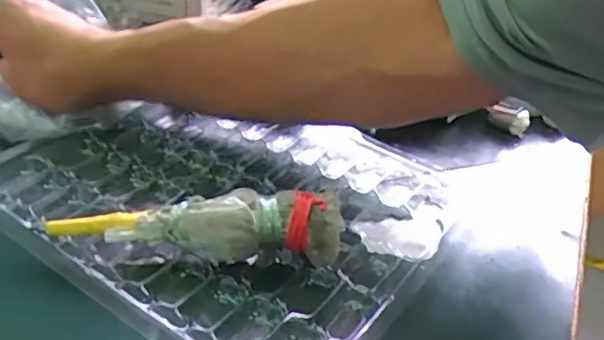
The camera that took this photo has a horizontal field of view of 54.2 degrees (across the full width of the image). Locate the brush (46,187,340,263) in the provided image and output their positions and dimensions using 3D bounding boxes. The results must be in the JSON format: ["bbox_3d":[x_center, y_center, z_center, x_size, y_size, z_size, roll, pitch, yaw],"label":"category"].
[{"bbox_3d":[-0.054,0.029,0.299,0.144,0.039,0.028,3,35,-2],"label":"brush"}]

